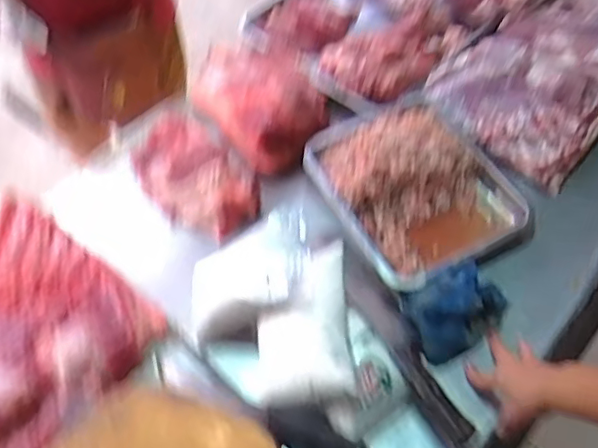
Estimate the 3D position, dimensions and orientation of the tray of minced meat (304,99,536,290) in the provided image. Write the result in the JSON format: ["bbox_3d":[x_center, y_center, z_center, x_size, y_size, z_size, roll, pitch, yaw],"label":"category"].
[{"bbox_3d":[0.180,-0.073,0.898,0.260,0.066,0.315,-27,59,-15],"label":"tray of minced meat"}]

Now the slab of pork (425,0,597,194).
[{"bbox_3d":[0.455,-0.288,1.041,0.283,0.070,0.474,36,65,23],"label":"slab of pork"}]

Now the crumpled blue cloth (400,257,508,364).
[{"bbox_3d":[0.221,0.107,0.783,0.146,0.071,0.111,-22,58,-12],"label":"crumpled blue cloth"}]

